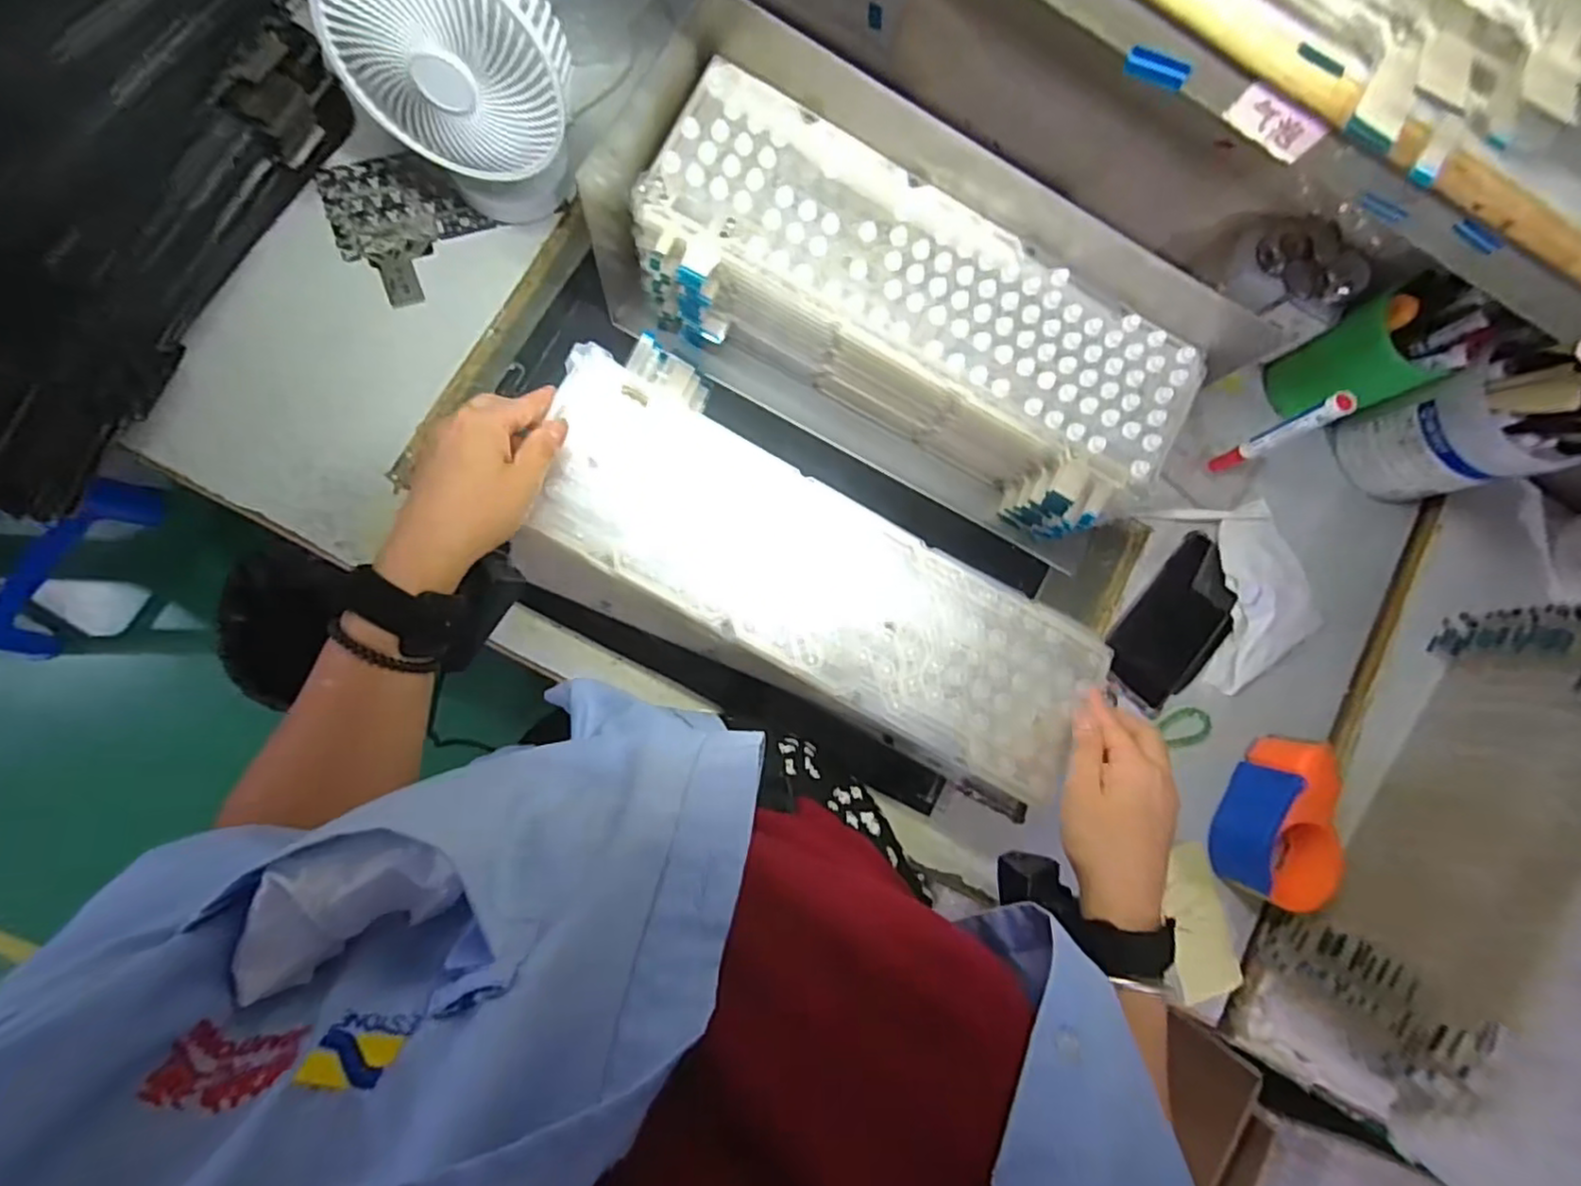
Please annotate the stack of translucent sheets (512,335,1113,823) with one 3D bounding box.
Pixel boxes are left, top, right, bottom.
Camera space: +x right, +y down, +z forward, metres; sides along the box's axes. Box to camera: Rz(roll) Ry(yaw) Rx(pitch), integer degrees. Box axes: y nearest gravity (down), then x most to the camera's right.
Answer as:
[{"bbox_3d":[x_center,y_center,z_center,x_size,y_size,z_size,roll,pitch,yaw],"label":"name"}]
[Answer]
[{"bbox_3d":[0.019,-0.003,0.461,0.412,0.026,0.153,31,81,-4],"label":"stack of translucent sheets"}]

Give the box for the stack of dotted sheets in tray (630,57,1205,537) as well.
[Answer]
[{"bbox_3d":[0.093,-0.215,0.545,0.435,0.117,0.160,30,82,-5],"label":"stack of dotted sheets in tray"}]

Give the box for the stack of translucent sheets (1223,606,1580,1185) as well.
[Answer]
[{"bbox_3d":[0.582,0.230,0.542,0.145,0.192,0.459,40,81,-4],"label":"stack of translucent sheets"}]

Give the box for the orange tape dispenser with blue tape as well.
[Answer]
[{"bbox_3d":[0.433,0.200,0.582,0.079,0.059,0.140,20,83,-7],"label":"orange tape dispenser with blue tape"}]

